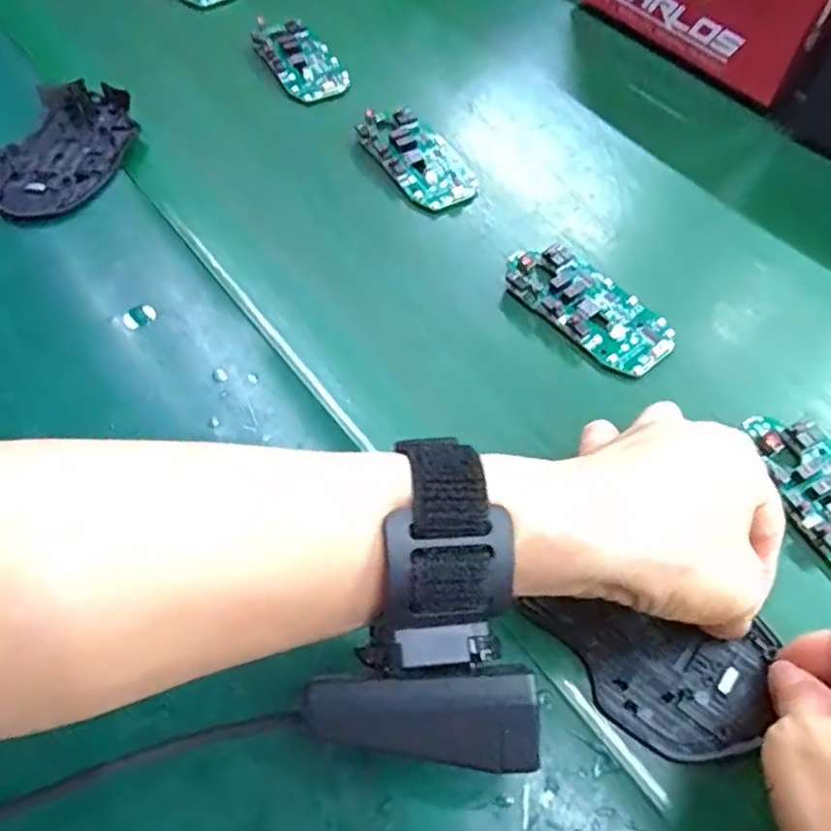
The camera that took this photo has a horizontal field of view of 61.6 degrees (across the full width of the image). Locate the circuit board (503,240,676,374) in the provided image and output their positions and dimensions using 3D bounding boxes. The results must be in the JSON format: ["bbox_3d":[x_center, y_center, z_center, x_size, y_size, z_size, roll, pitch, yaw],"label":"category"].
[{"bbox_3d":[0.089,-0.059,0.364,0.044,0.016,0.096,-39,62,-21],"label":"circuit board"}]

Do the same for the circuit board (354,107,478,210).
[{"bbox_3d":[0.002,-0.159,0.428,0.045,0.018,0.084,-30,59,-16],"label":"circuit board"}]

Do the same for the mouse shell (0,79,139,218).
[{"bbox_3d":[-0.211,-0.160,0.421,0.068,0.018,0.107,10,57,10],"label":"mouse shell"}]

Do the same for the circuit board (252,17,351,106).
[{"bbox_3d":[-0.077,-0.247,0.482,0.047,0.016,0.079,-27,58,-14],"label":"circuit board"}]

